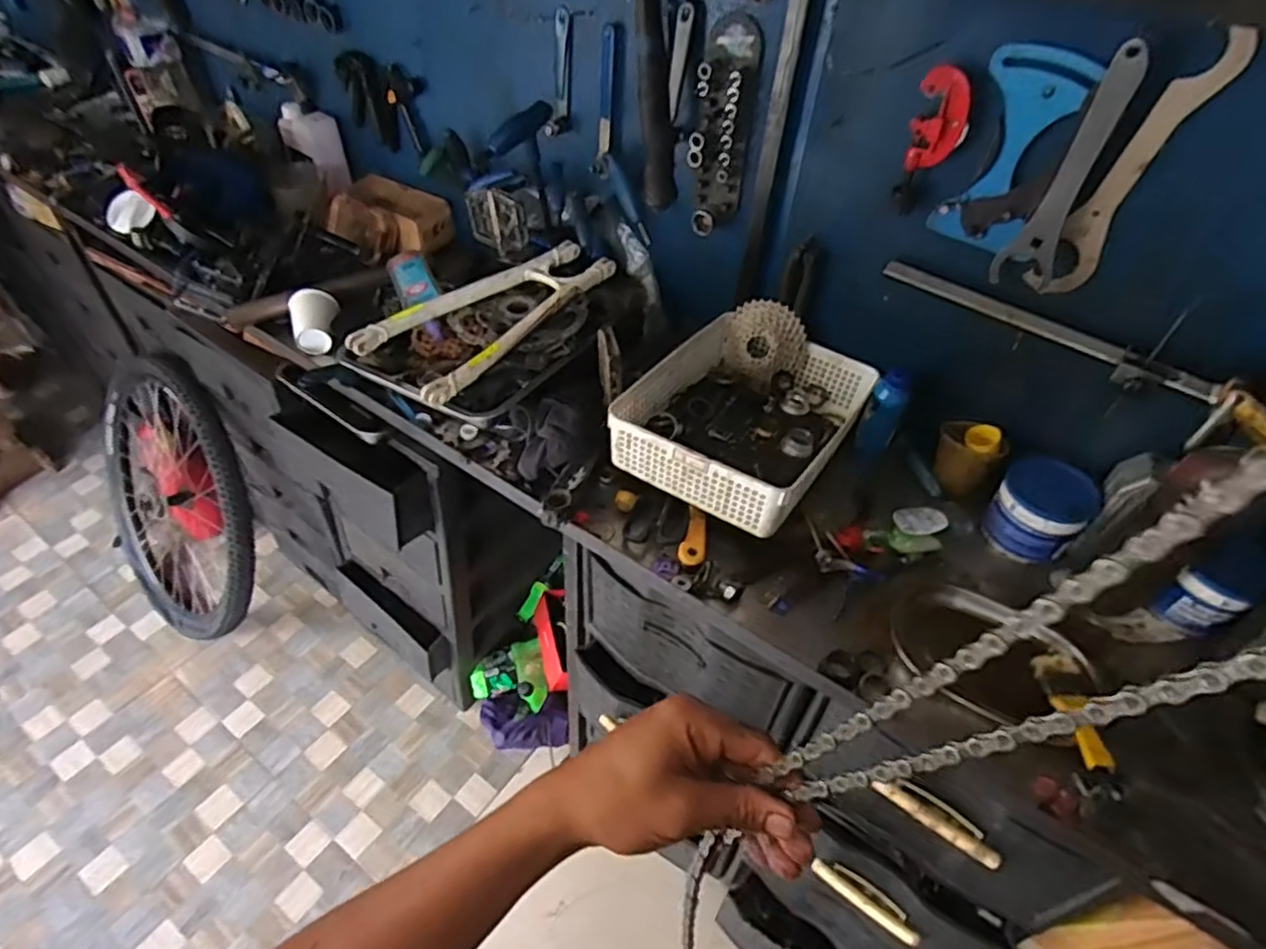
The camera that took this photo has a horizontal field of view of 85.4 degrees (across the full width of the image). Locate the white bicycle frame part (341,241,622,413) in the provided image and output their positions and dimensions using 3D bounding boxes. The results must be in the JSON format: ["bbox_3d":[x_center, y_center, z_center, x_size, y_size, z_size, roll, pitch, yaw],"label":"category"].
[{"bbox_3d":[-0.201,-0.232,0.984,0.174,0.055,0.381,29,50,23],"label":"white bicycle frame part"}]

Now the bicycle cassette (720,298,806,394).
[{"bbox_3d":[0.188,-0.191,1.006,0.121,0.124,0.050,34,31,24],"label":"bicycle cassette"}]

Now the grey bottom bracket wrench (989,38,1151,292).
[{"bbox_3d":[0.437,-0.302,0.700,0.060,0.241,0.012,32,53,29],"label":"grey bottom bracket wrench"}]

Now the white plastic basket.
[{"bbox_3d":[0.152,-0.084,0.918,0.244,0.084,0.331,27,50,21],"label":"white plastic basket"}]

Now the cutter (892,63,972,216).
[{"bbox_3d":[0.328,-0.362,0.755,0.056,0.148,0.022,22,48,17],"label":"cutter"}]

